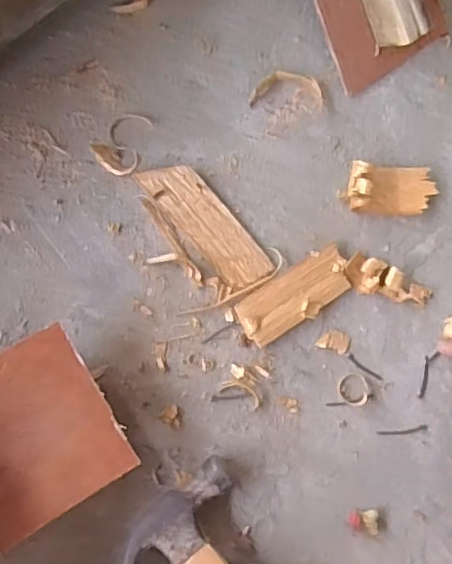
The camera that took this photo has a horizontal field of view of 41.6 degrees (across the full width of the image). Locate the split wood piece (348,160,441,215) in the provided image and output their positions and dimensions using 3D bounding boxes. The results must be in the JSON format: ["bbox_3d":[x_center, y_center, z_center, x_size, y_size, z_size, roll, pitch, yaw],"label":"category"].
[{"bbox_3d":[0.119,-0.068,0.426,0.065,0.028,0.035,2,84,-6],"label":"split wood piece"}]

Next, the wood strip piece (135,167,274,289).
[{"bbox_3d":[-0.014,-0.040,0.417,0.033,0.007,0.105,-40,90,-8],"label":"wood strip piece"}]

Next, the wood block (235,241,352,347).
[{"bbox_3d":[0.048,0.010,0.417,0.084,0.010,0.037,-30,88,-8],"label":"wood block"}]

